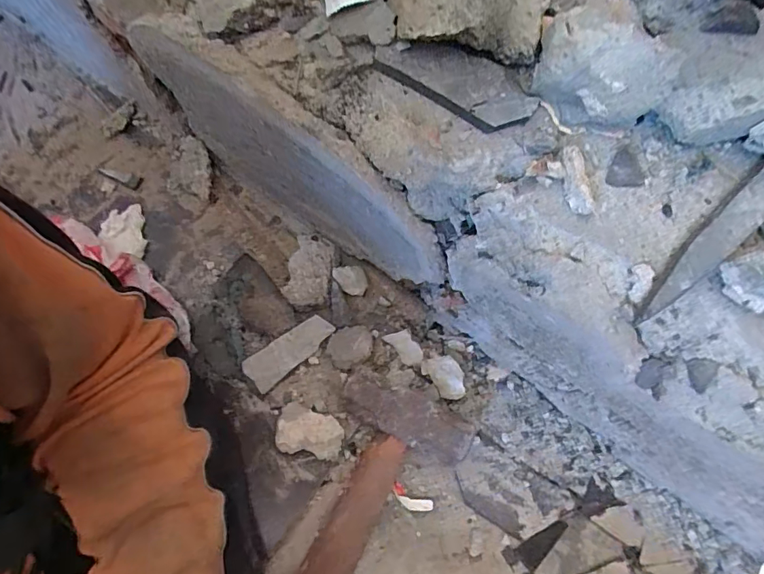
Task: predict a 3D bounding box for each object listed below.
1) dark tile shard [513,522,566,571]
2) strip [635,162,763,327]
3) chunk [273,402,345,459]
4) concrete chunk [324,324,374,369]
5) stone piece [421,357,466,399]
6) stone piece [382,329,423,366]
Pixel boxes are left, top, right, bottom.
[{"bbox_3d":[0.120,0.190,0.345,0.042,0.007,0.017,-39,77,-11],"label":"dark tile shard"},{"bbox_3d":[0.155,-0.025,0.214,0.120,0.015,0.020,-37,77,-11],"label":"strip"},{"bbox_3d":[-0.055,0.113,0.354,0.050,0.013,0.035,20,74,5],"label":"chunk"},{"bbox_3d":[-0.025,0.048,0.370,0.036,0.016,0.031,-33,76,-10],"label":"concrete chunk"},{"bbox_3d":[0.050,0.070,0.359,0.023,0.020,0.037,-35,77,-10],"label":"stone piece"},{"bbox_3d":[0.018,0.048,0.371,0.019,0.006,0.033,-45,86,12],"label":"stone piece"}]

